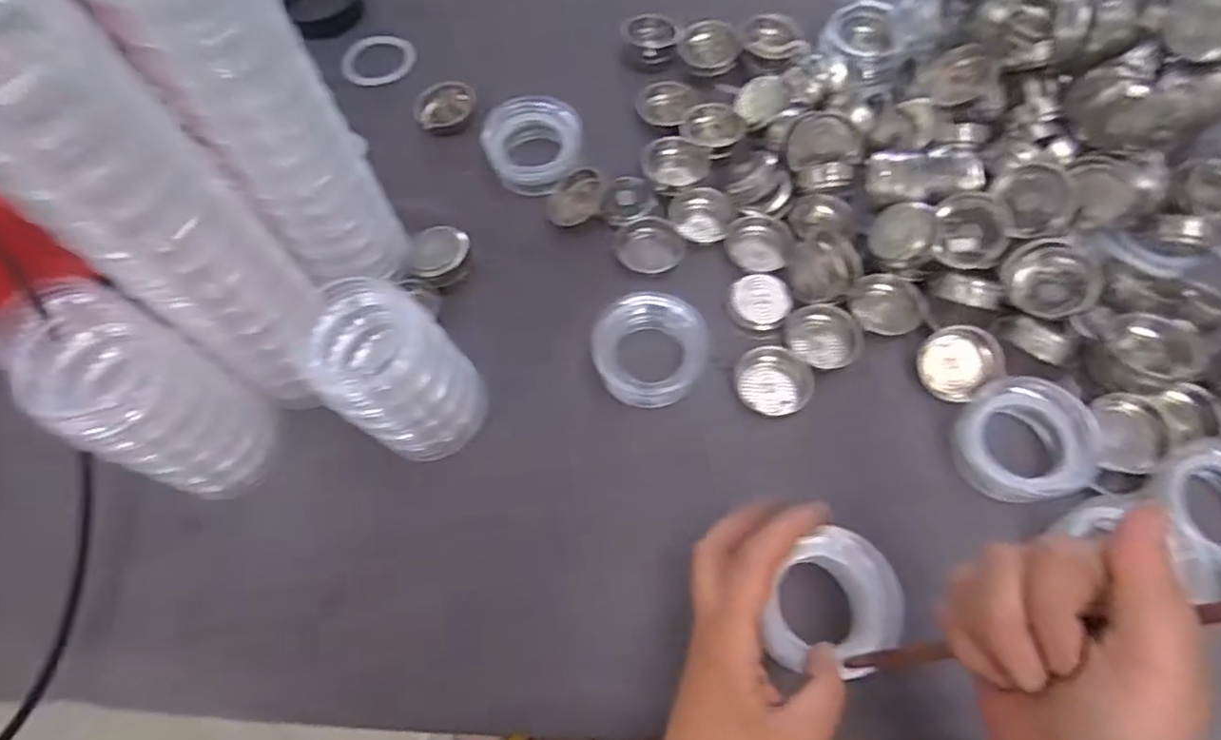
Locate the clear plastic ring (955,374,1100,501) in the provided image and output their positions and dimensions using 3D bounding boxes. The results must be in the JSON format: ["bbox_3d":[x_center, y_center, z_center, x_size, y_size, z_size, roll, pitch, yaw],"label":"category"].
[{"bbox_3d":[0.236,0.041,0.380,0.068,0.019,0.067,-23,75,13],"label":"clear plastic ring"}]

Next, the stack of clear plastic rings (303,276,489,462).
[{"bbox_3d":[-0.119,0.005,0.369,0.069,0.104,0.062,19,67,12],"label":"stack of clear plastic rings"}]

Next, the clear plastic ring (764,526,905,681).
[{"bbox_3d":[0.107,0.115,0.318,0.070,0.015,0.058,-35,68,-13],"label":"clear plastic ring"}]

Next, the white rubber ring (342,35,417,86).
[{"bbox_3d":[-0.196,-0.264,0.558,0.059,0.004,0.059,-1,65,3],"label":"white rubber ring"}]

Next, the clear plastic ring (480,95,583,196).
[{"bbox_3d":[-0.057,-0.169,0.485,0.064,0.026,0.068,-1,65,3],"label":"clear plastic ring"}]

